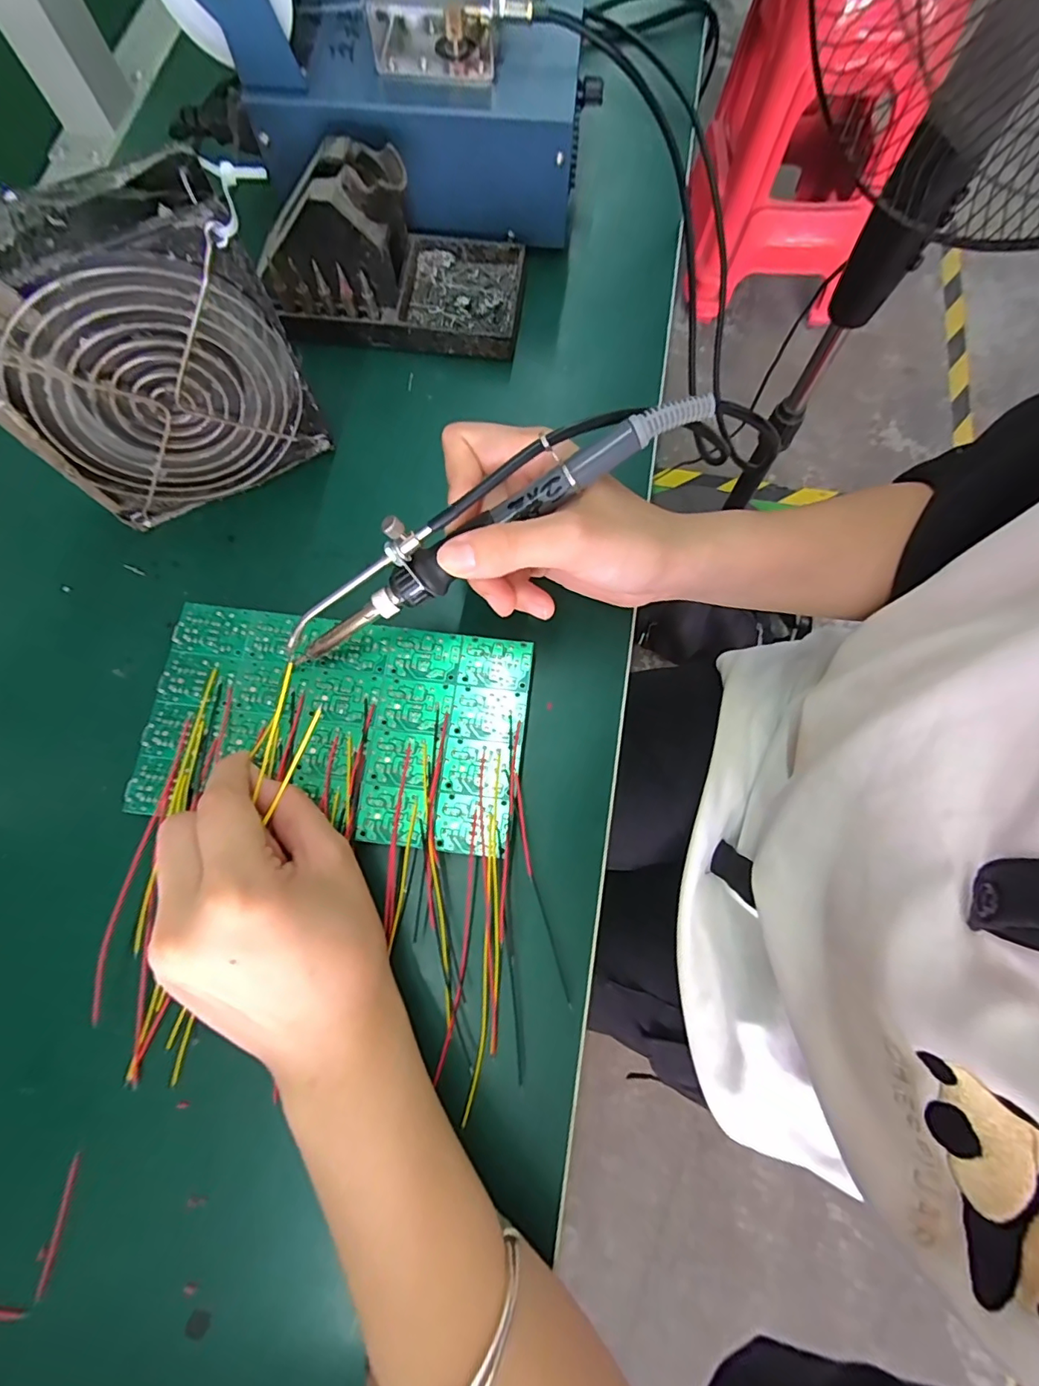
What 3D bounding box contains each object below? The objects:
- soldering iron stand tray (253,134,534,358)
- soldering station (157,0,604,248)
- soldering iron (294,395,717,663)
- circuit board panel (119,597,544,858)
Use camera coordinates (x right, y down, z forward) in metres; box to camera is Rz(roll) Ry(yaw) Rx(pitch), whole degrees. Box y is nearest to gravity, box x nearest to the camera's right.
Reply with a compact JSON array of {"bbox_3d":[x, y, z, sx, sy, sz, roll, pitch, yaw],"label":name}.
[{"bbox_3d":[-0.072,-0.256,0.298,0.143,0.070,0.079,6,74,2],"label":"soldering iron stand tray"},{"bbox_3d":[-0.064,-0.345,0.285,0.193,0.142,0.087,7,74,2],"label":"soldering station"},{"bbox_3d":[-0.017,-0.070,0.214,0.198,0.035,0.021,-29,73,10],"label":"soldering iron"},{"bbox_3d":[-0.085,0.013,0.248,0.171,0.013,0.102,6,73,4],"label":"circuit board panel"}]

